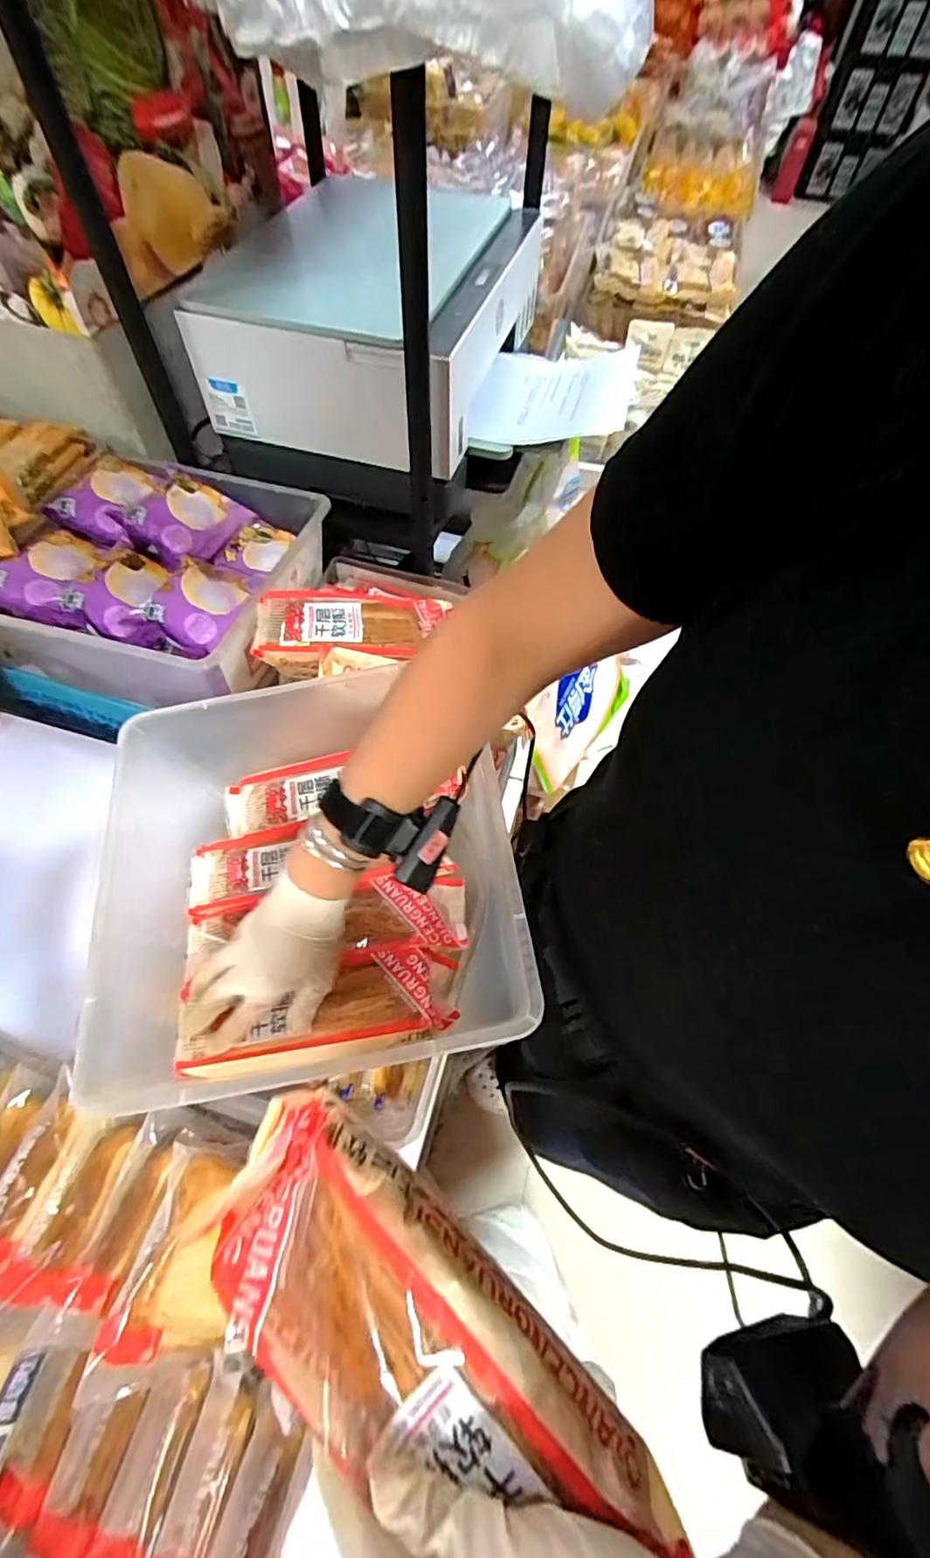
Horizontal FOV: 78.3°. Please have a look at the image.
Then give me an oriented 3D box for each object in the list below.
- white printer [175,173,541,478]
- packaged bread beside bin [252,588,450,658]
[{"bbox_3d":[-0.117,-0.607,0.738,0.337,0.140,0.443,13,61,6],"label":"white printer"},{"bbox_3d":[-0.122,-0.153,0.580,0.179,0.045,0.065,4,87,3],"label":"packaged bread beside bin"}]

